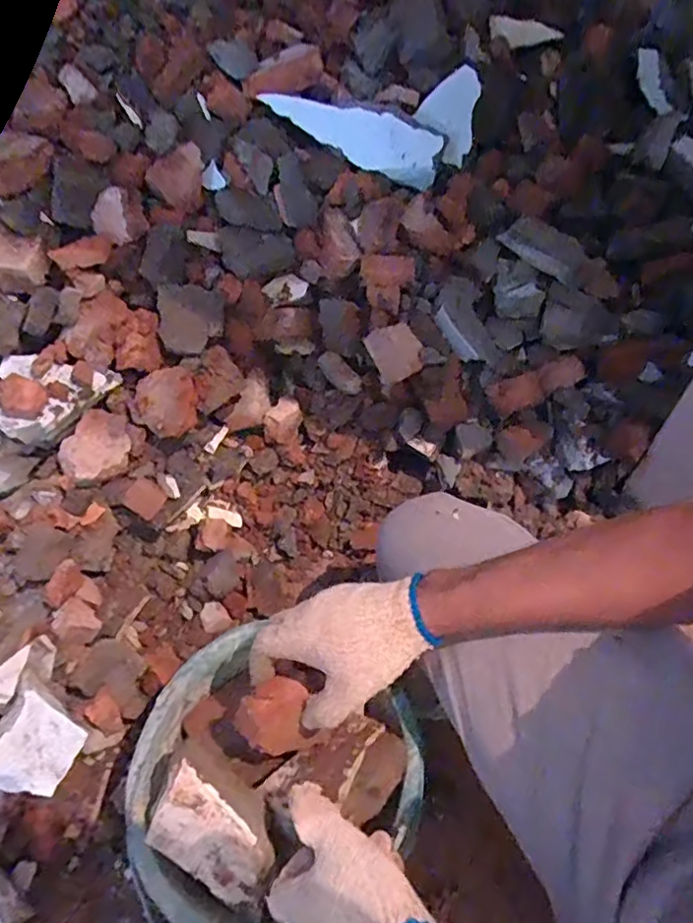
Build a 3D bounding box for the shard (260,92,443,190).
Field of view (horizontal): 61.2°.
[{"bbox_3d":[0.010,-0.449,0.798,0.243,0.072,0.016,17,19,-8],"label":"shard"}]

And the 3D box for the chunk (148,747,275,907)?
[{"bbox_3d":[-0.111,0.312,0.496,0.113,0.073,0.081,26,60,19],"label":"chunk"}]

